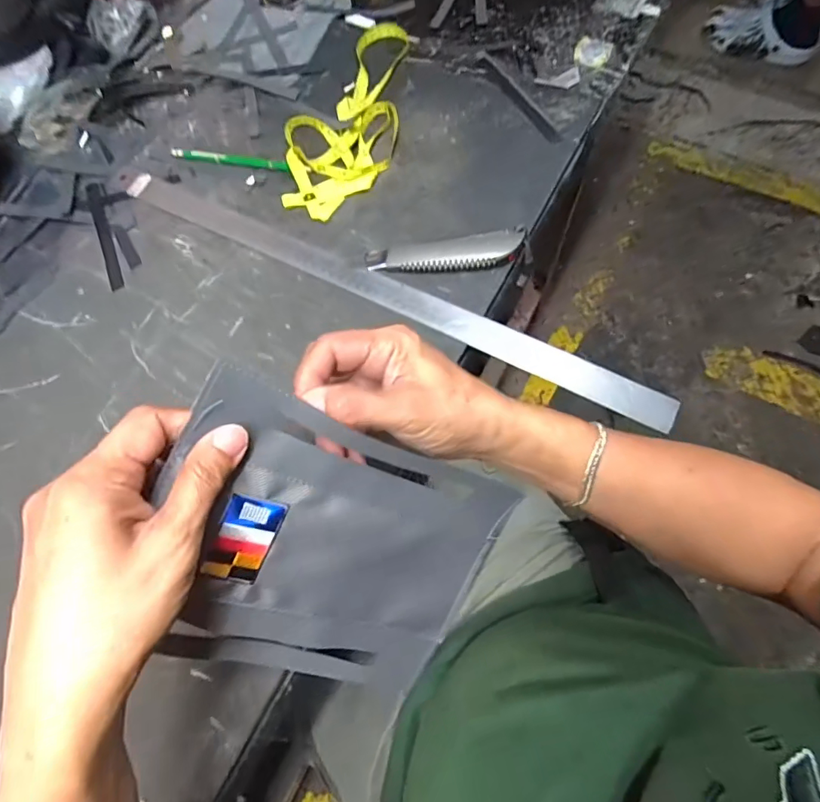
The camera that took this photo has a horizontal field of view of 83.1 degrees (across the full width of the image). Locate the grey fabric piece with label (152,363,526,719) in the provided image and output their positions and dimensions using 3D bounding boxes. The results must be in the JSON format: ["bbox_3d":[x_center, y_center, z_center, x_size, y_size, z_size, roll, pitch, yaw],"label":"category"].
[{"bbox_3d":[-0.045,0.093,0.284,0.217,0.014,0.166,28,94,-29],"label":"grey fabric piece with label"}]

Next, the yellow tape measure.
[{"bbox_3d":[-0.069,-0.310,0.498,0.113,0.017,0.259,3,72,6],"label":"yellow tape measure"}]

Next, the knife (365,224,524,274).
[{"bbox_3d":[0.034,-0.139,0.434,0.148,0.015,0.037,-6,71,4],"label":"knife"}]

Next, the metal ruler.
[{"bbox_3d":[-0.043,-0.107,0.437,0.573,0.007,0.033,26,73,13],"label":"metal ruler"}]

